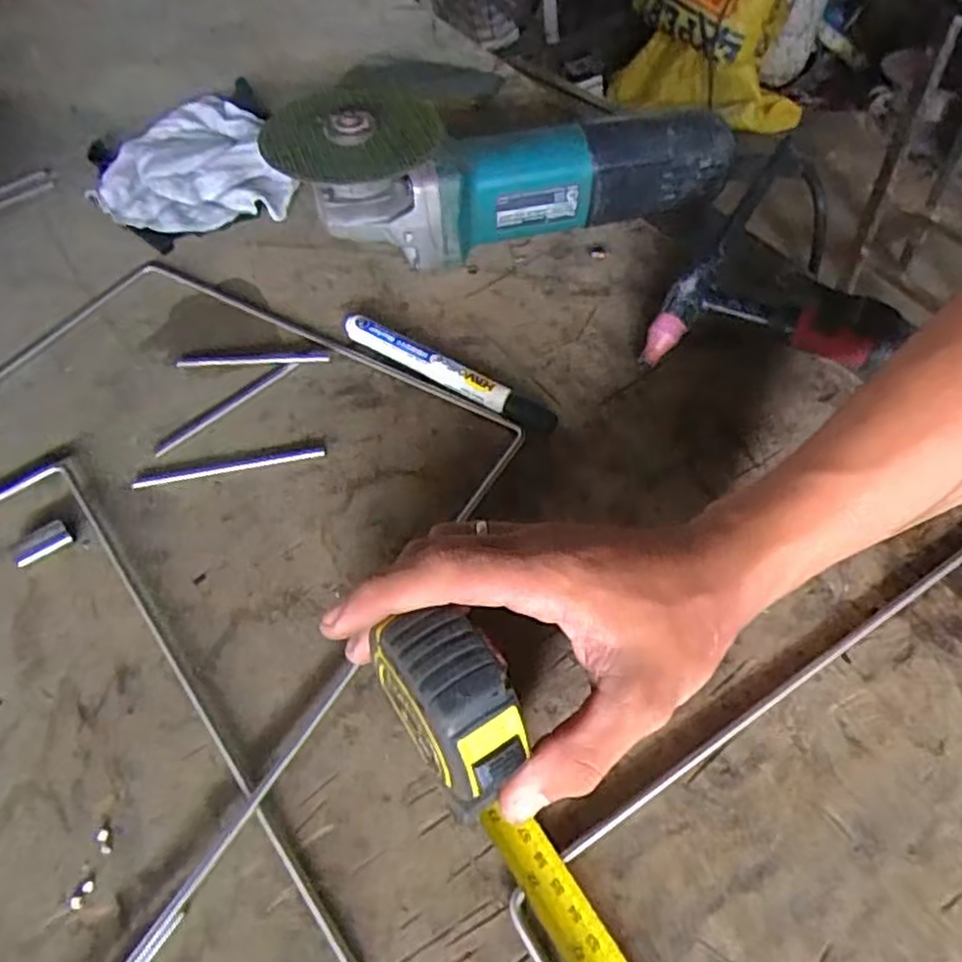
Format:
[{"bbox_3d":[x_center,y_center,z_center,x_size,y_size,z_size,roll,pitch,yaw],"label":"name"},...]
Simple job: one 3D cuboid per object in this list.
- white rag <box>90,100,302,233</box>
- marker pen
[{"bbox_3d":[-0.214,-0.239,0.537,0.132,0.025,0.146,-12,54,-5],"label":"white rag"},{"bbox_3d":[-0.021,-0.062,0.403,0.141,0.017,0.013,28,61,22],"label":"marker pen"}]

